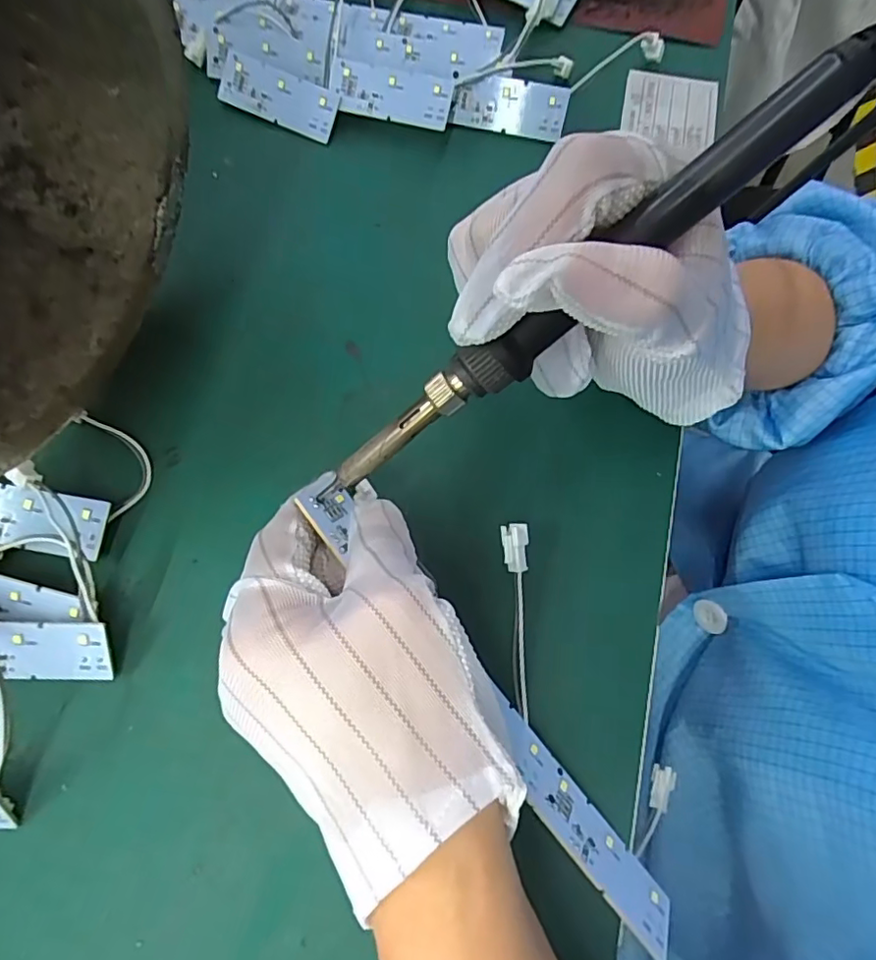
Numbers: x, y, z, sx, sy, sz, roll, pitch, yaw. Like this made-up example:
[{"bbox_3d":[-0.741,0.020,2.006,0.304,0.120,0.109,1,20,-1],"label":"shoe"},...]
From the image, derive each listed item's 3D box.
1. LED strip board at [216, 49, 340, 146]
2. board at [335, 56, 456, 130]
[{"bbox_3d":[-0.085,-0.204,0.302,0.065,0.004,0.025,24,107,4],"label":"LED strip board"},{"bbox_3d":[-0.024,-0.201,0.294,0.063,0.005,0.026,15,98,8],"label":"board"}]

